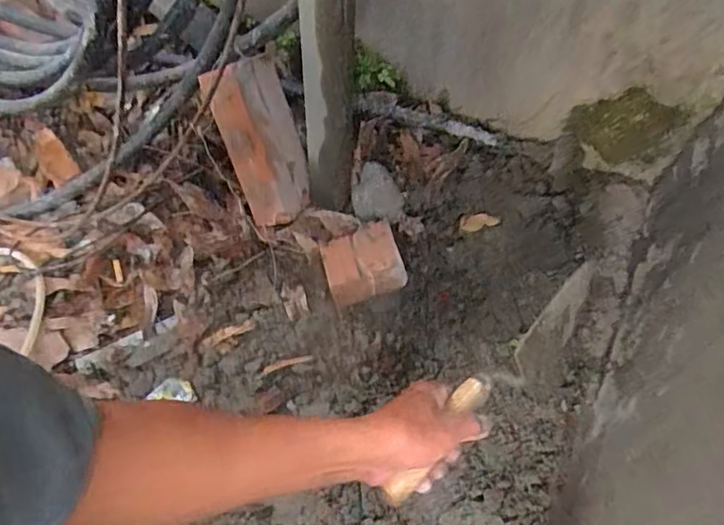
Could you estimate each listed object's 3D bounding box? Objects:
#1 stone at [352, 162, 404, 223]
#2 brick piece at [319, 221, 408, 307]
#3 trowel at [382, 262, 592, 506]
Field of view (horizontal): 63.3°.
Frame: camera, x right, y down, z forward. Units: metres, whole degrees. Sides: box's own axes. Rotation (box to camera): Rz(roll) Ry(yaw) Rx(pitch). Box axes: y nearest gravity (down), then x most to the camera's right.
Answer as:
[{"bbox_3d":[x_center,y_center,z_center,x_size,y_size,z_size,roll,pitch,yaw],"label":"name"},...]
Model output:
[{"bbox_3d":[0.019,-0.095,0.780,0.063,0.032,0.106,-8,62,-2],"label":"stone"},{"bbox_3d":[0.000,0.004,0.742,0.095,0.073,0.087,-14,61,-5],"label":"brick piece"},{"bbox_3d":[0.132,0.111,0.542,0.292,0.058,0.053,-42,67,-13],"label":"trowel"}]

